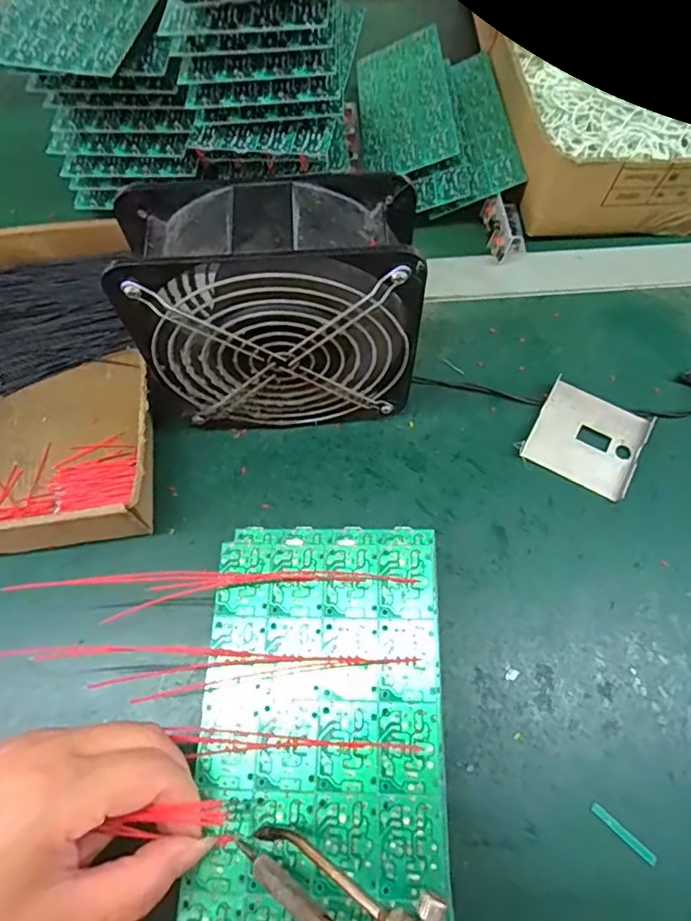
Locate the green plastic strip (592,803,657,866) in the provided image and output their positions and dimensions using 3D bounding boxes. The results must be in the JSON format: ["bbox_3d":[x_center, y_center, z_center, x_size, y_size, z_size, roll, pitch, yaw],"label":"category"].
[{"bbox_3d":[0.141,0.188,0.285,0.036,0.004,0.005,38,71,16],"label":"green plastic strip"}]

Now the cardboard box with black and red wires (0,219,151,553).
[{"bbox_3d":[-0.203,-0.053,0.372,0.155,0.044,0.235,-7,66,-3],"label":"cardboard box with black and red wires"}]

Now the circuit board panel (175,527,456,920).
[{"bbox_3d":[-0.009,0.118,0.248,0.104,0.012,0.184,1,65,3],"label":"circuit board panel"}]

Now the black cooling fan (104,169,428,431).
[{"bbox_3d":[-0.039,-0.079,0.327,0.155,0.150,0.062,-3,65,-2],"label":"black cooling fan"}]

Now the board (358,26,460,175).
[{"bbox_3d":[0.049,-0.306,0.486,0.077,0.006,0.165,-10,62,17],"label":"board"}]

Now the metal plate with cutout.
[{"bbox_3d":[0.159,-0.015,0.372,0.068,0.009,0.063,27,68,12],"label":"metal plate with cutout"}]

